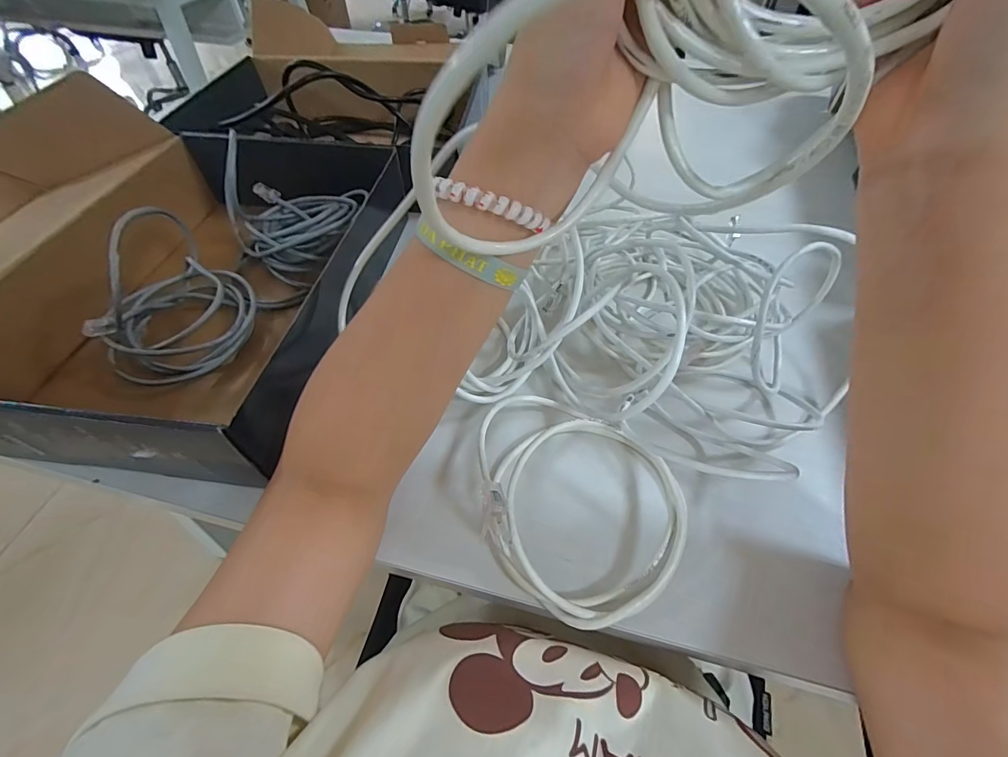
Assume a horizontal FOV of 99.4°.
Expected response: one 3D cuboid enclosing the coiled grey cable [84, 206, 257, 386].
[{"bbox_3d":[-0.272,-0.072,0.340,0.111,0.106,0.108,-32,59,-23],"label":"coiled grey cable"}]

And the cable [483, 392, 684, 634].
[{"bbox_3d":[0.043,0.068,0.275,0.152,0.043,0.127,32,59,22],"label":"cable"}]

